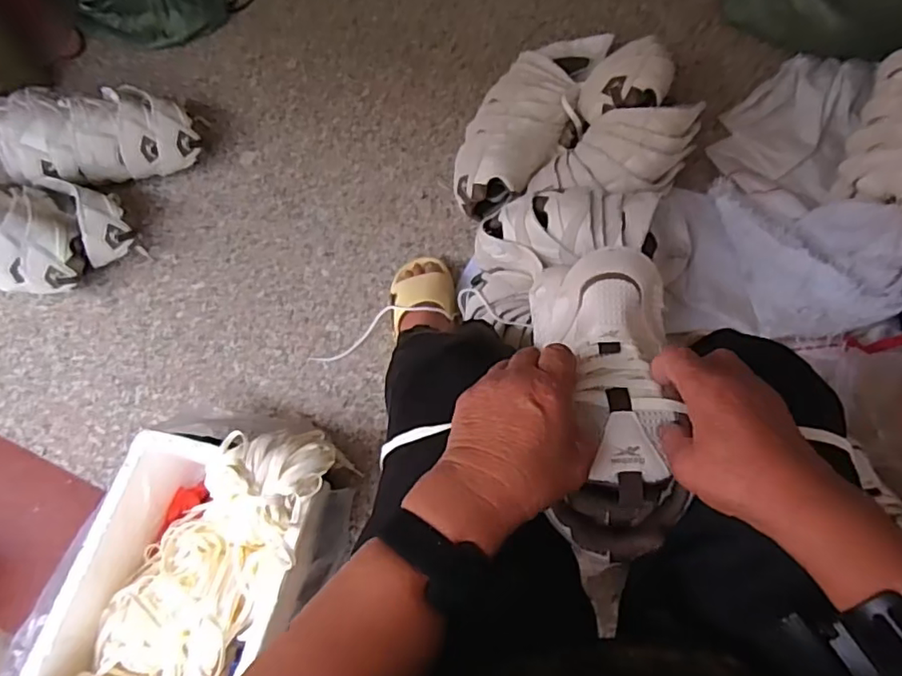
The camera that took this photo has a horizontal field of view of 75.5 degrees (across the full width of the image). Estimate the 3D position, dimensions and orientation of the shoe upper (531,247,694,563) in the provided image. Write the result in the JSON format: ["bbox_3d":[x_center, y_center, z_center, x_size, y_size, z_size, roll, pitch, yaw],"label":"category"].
[{"bbox_3d":[0.117,0.043,0.441,0.101,0.072,0.226,-2,66,2],"label":"shoe upper"}]

